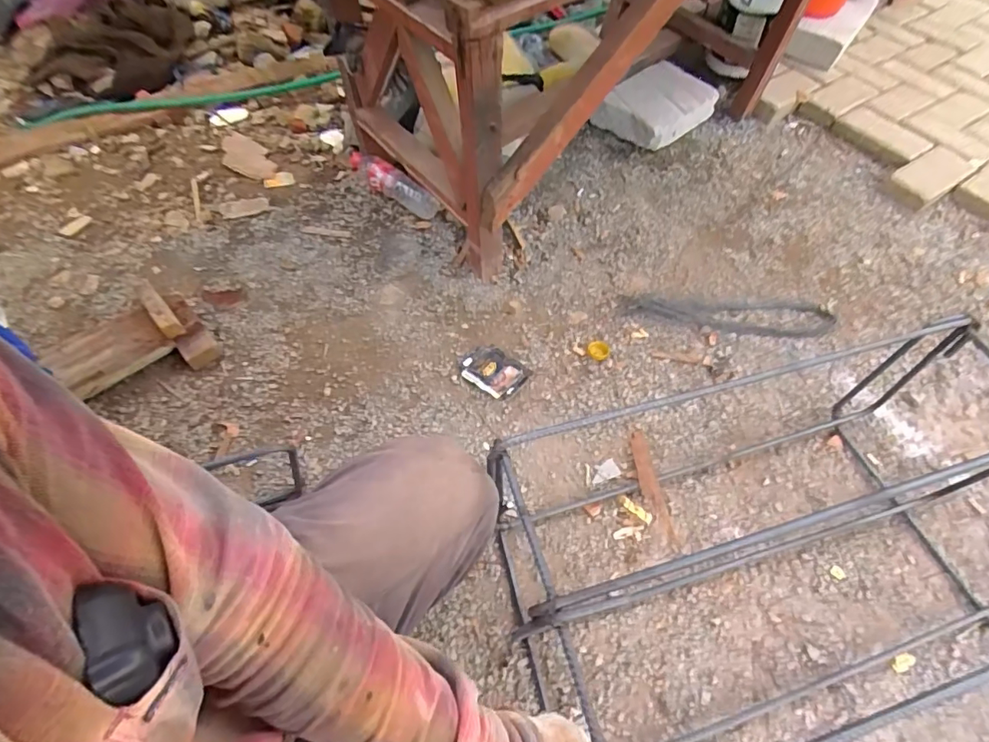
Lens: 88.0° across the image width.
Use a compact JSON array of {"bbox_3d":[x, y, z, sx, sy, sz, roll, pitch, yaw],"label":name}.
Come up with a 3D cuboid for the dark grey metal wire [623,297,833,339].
[{"bbox_3d":[0.473,-0.119,1.040,0.411,0.016,0.088,6,55,2],"label":"dark grey metal wire"}]

